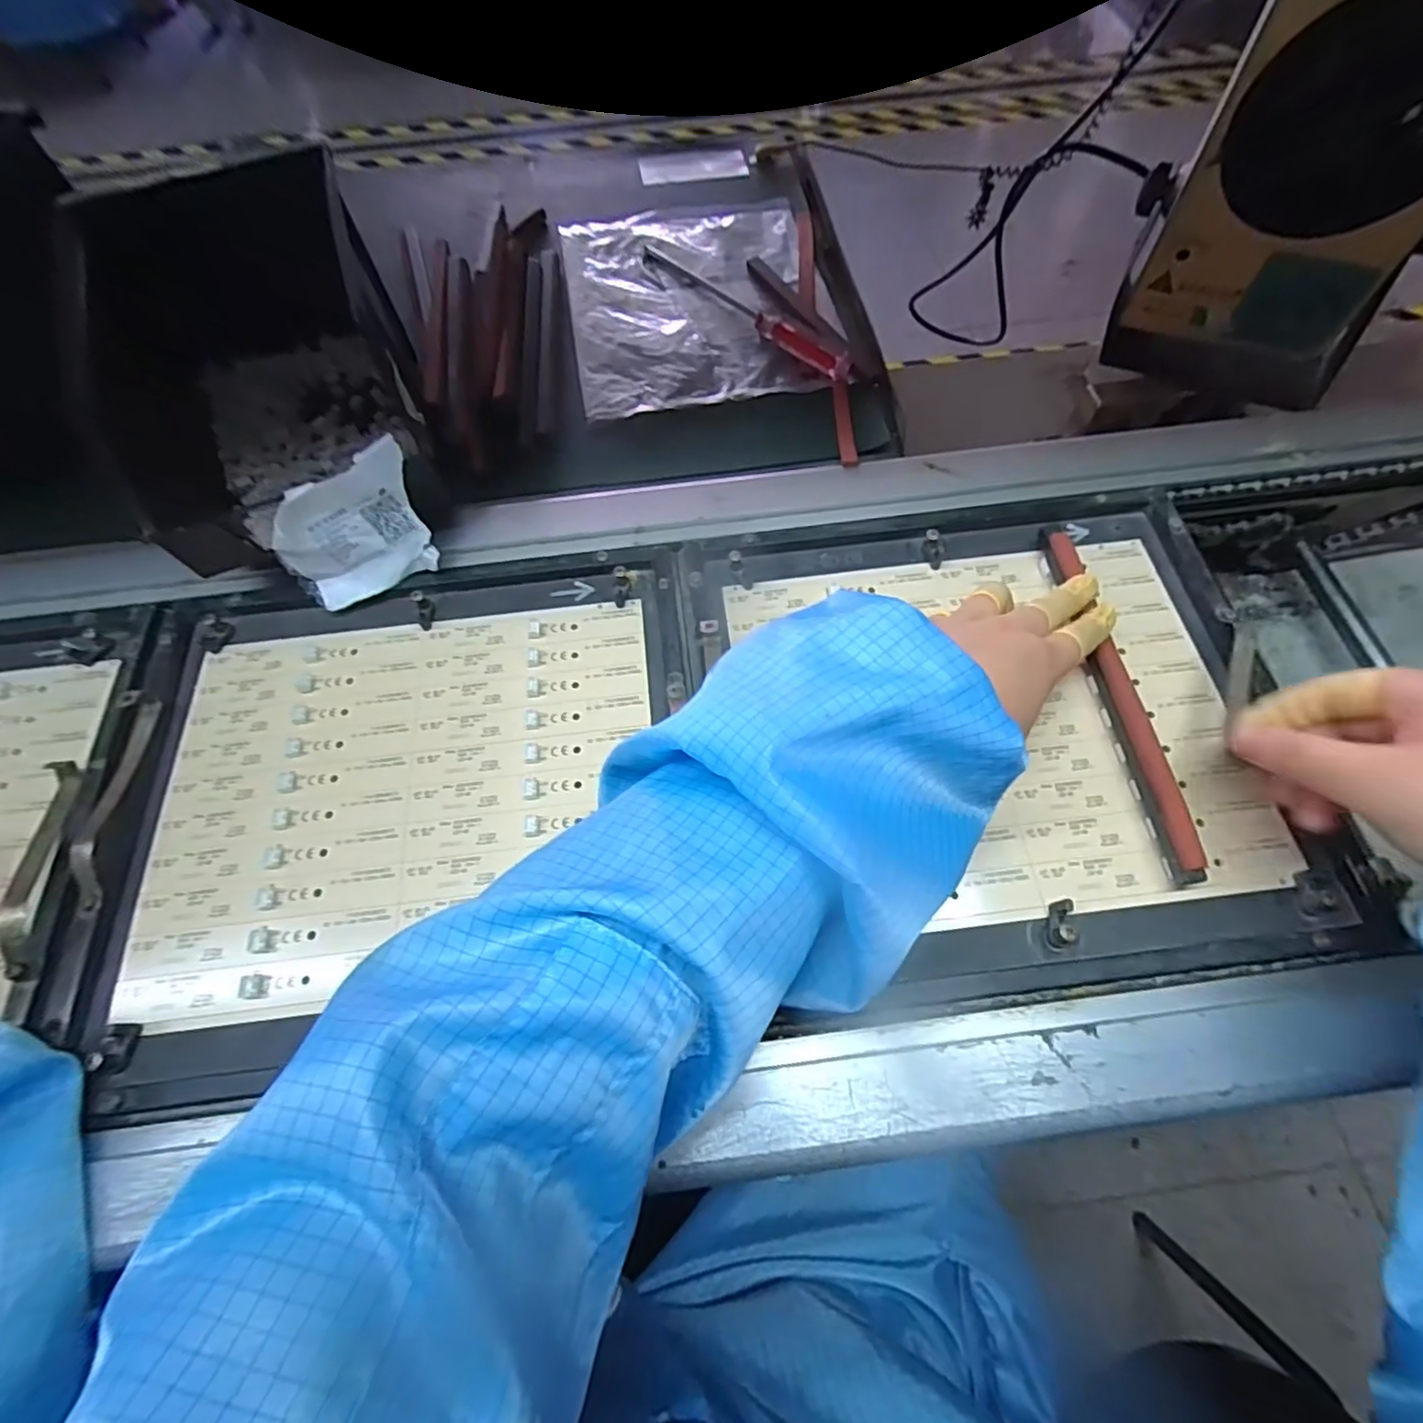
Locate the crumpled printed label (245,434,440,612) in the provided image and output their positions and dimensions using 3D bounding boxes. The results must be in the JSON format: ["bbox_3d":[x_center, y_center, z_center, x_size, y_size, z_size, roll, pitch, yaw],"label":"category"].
[{"bbox_3d":[-0.210,-0.103,0.375,0.092,0.082,0.030,-20,66,-6],"label":"crumpled printed label"}]

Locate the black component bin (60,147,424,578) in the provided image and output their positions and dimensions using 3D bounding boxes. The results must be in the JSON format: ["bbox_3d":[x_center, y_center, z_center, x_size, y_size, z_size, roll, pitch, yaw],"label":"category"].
[{"bbox_3d":[-0.267,-0.208,0.396,0.150,0.127,0.224,-22,66,-6],"label":"black component bin"}]

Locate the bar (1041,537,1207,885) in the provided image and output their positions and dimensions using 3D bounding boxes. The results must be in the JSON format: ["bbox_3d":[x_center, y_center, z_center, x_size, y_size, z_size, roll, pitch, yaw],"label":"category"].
[{"bbox_3d":[0.213,-0.012,0.343,0.013,0.024,0.203,-7,66,1],"label":"bar"}]

